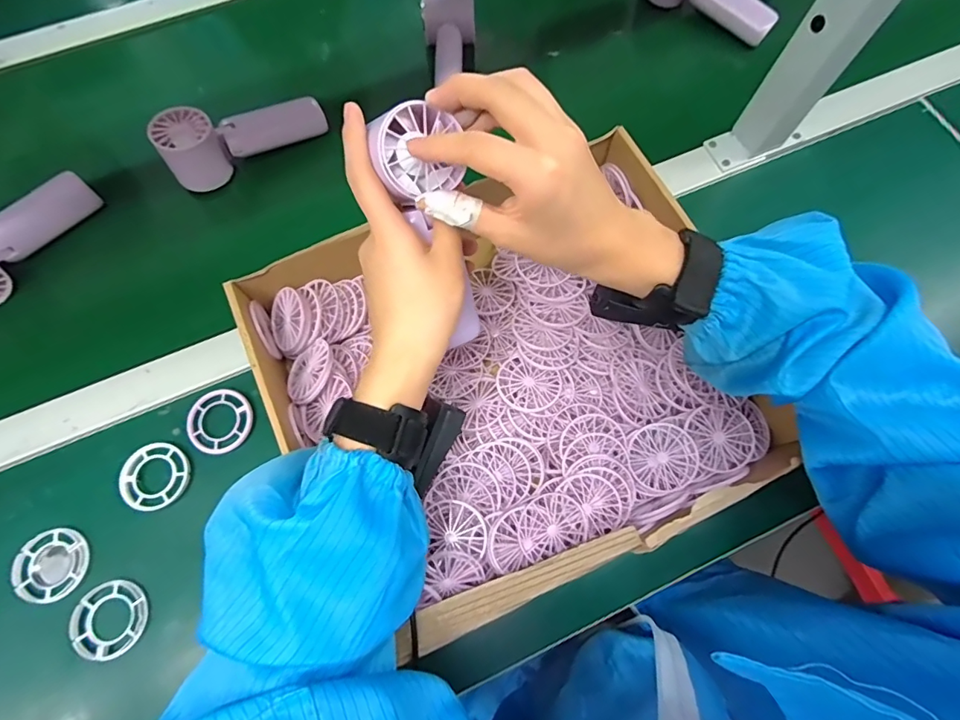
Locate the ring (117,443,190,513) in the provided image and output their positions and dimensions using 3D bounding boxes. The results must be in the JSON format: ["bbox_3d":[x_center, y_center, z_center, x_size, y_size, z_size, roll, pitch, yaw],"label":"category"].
[{"bbox_3d":[-0.264,0.094,0.388,0.053,0.007,0.051,0,73,-1],"label":"ring"}]

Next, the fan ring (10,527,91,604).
[{"bbox_3d":[-0.330,0.159,0.369,0.052,0.007,0.052,0,73,-1],"label":"fan ring"}]

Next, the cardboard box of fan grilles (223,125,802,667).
[{"bbox_3d":[0.019,-0.007,0.378,0.370,0.083,0.336,-25,75,-9],"label":"cardboard box of fan grilles"}]

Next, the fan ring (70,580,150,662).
[{"bbox_3d":[-0.276,0.193,0.357,0.052,0.007,0.050,0,73,-1],"label":"fan ring"}]

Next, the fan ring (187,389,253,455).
[{"bbox_3d":[-0.219,0.051,0.403,0.054,0.005,0.053,0,73,-1],"label":"fan ring"}]

